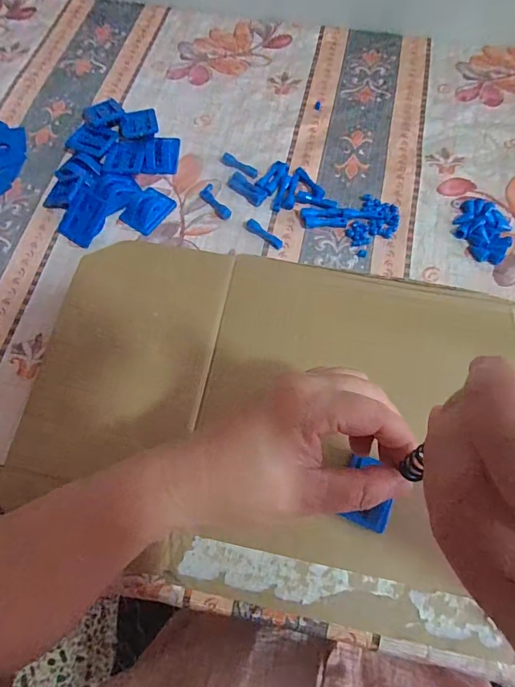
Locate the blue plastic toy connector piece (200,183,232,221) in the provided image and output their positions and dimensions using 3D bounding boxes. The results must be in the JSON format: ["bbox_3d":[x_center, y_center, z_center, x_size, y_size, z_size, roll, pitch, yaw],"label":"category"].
[{"bbox_3d":[-0.039,-0.130,0.373,0.014,0.006,0.043,-29,70,-11],"label":"blue plastic toy connector piece"}]

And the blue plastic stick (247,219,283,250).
[{"bbox_3d":[0.007,-0.096,0.359,0.037,0.010,0.009,40,73,16],"label":"blue plastic stick"}]

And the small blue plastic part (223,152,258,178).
[{"bbox_3d":[-0.017,-0.169,0.388,0.038,0.007,0.009,32,71,13],"label":"small blue plastic part"}]

